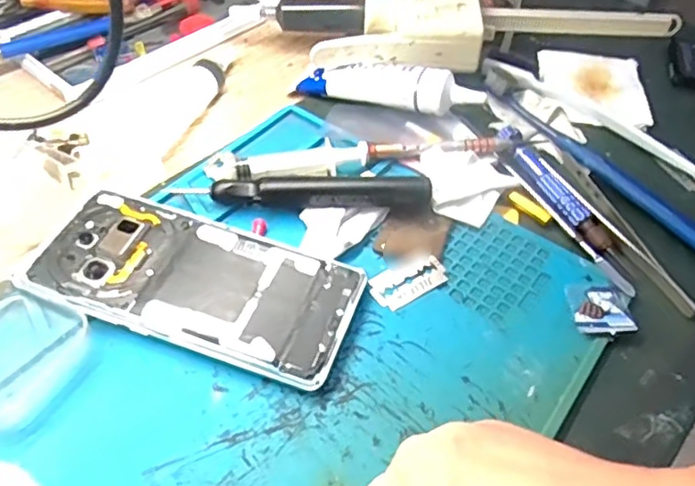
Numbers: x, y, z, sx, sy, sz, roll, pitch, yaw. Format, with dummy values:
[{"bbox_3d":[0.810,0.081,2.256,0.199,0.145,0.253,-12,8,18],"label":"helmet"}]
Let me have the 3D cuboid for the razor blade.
[{"bbox_3d":[0.032,0.019,0.333,0.042,0.004,0.023,-25,55,-23],"label":"razor blade"}]

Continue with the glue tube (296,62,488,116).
[{"bbox_3d":[0.031,-0.109,0.425,0.122,0.030,0.028,19,50,12],"label":"glue tube"}]

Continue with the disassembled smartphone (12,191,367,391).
[{"bbox_3d":[-0.076,0.019,0.319,0.161,0.013,0.076,16,50,10],"label":"disassembled smartphone"}]

